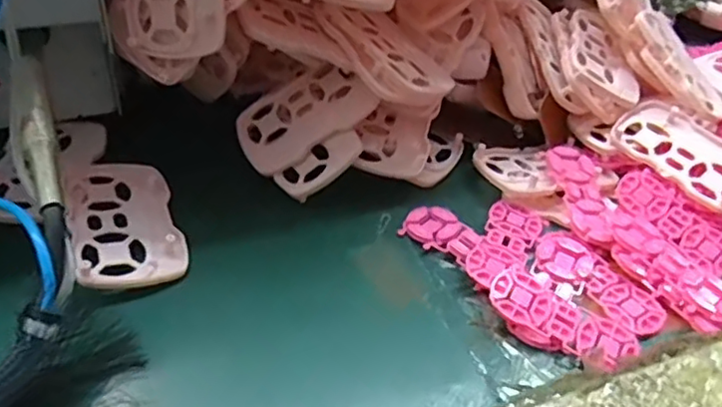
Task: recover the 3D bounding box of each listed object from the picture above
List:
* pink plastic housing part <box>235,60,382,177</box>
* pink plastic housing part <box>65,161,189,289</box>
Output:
[{"bbox_3d":[-0.037,-0.056,0.380,0.083,0.007,0.053,-32,65,1],"label":"pink plastic housing part"},{"bbox_3d":[-0.126,0.006,0.328,0.052,0.012,0.095,-13,46,-22],"label":"pink plastic housing part"}]

